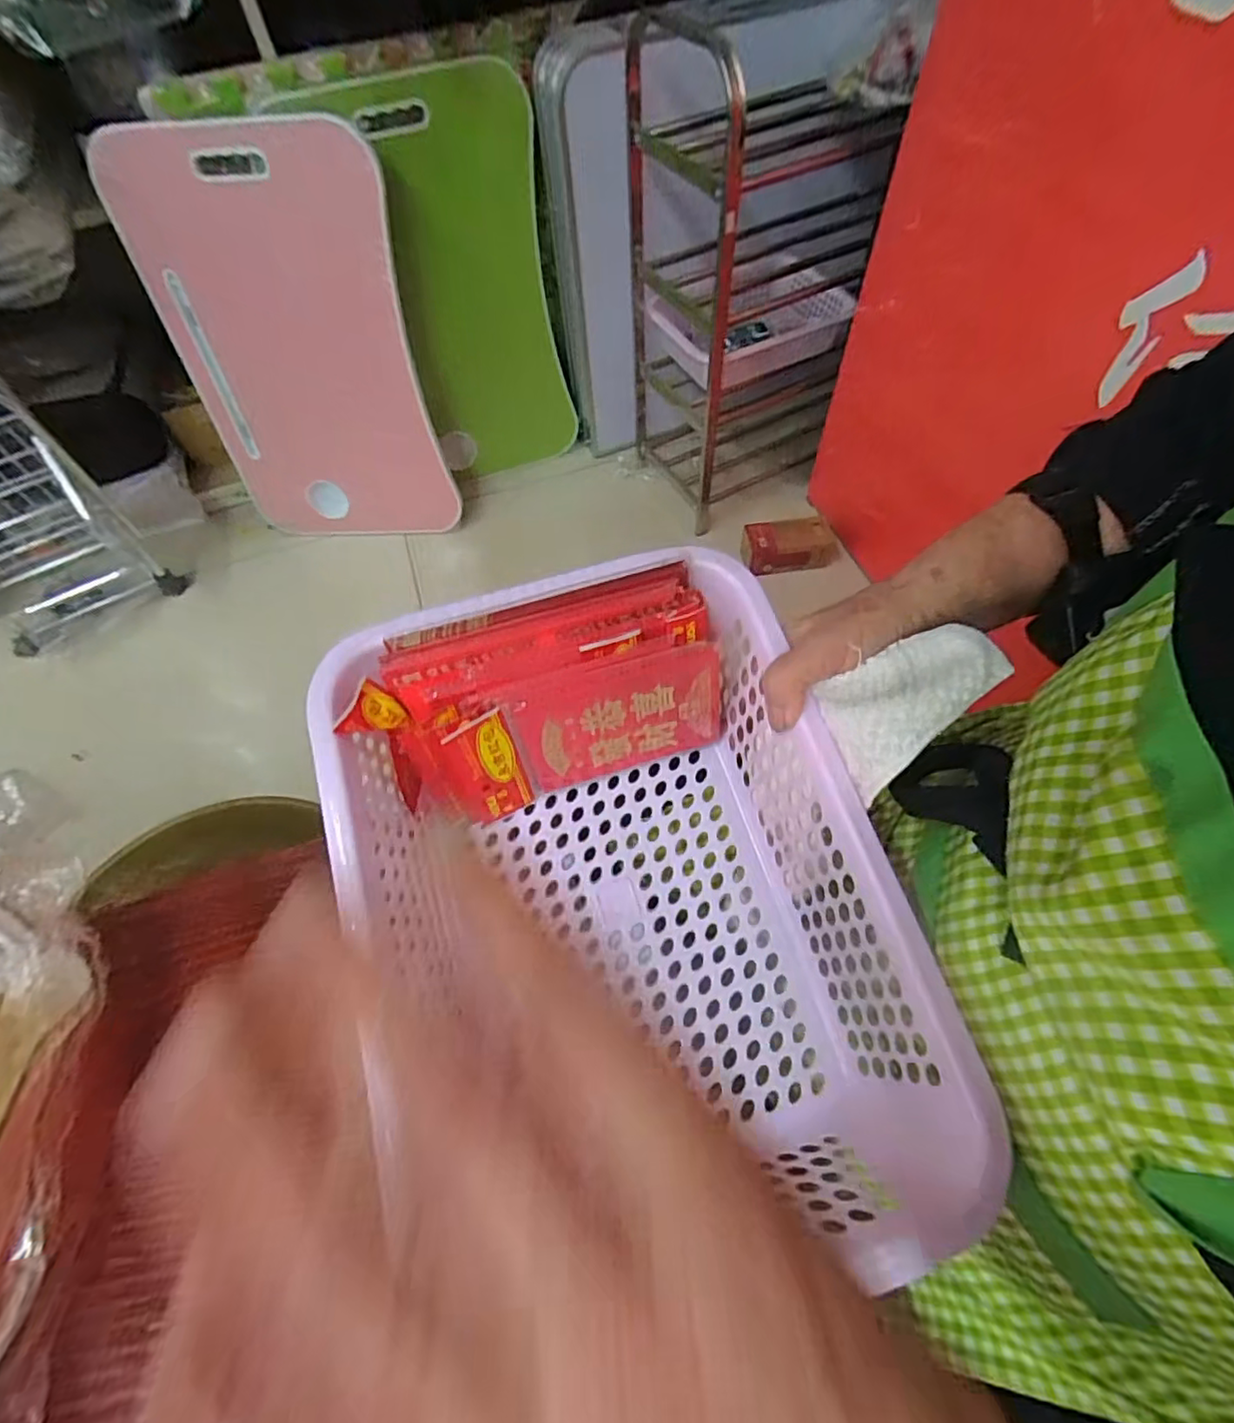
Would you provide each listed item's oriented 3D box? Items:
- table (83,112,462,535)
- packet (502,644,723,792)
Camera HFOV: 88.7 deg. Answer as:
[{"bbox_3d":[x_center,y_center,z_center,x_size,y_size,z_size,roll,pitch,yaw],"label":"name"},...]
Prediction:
[{"bbox_3d":[-0.518,-0.566,1.065,0.378,0.619,0.046,-6,54,-3],"label":"table"},{"bbox_3d":[0.002,0.004,0.368,0.120,0.084,0.011,-16,47,-6],"label":"packet"}]

